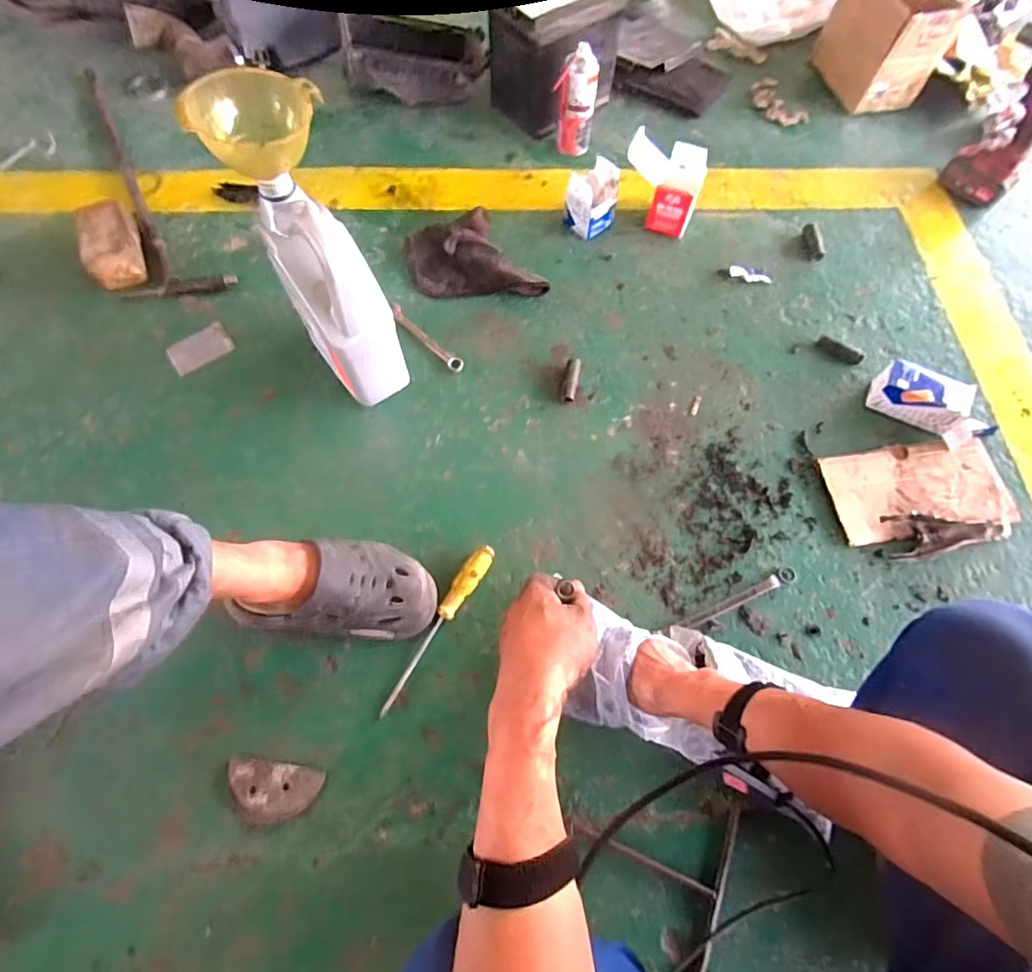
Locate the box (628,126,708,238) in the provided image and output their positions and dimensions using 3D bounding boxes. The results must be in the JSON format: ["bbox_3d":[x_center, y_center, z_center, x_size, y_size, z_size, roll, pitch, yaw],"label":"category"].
[{"bbox_3d":[0.269,-0.555,0.960,0.141,0.126,0.107,17,70,7],"label":"box"}]

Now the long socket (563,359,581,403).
[{"bbox_3d":[0.092,-0.174,0.860,0.021,0.022,0.081,11,69,4],"label":"long socket"}]

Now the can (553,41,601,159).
[{"bbox_3d":[0.114,-0.752,1.019,0.081,0.159,0.054,-7,69,-3],"label":"can"}]

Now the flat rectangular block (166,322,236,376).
[{"bbox_3d":[-0.540,-0.236,0.888,0.101,0.005,0.068,-36,77,-18],"label":"flat rectangular block"}]

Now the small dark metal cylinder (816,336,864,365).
[{"bbox_3d":[0.555,-0.231,0.891,0.081,0.019,0.024,27,71,10],"label":"small dark metal cylinder"}]

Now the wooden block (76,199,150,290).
[{"bbox_3d":[-0.720,-0.427,0.926,0.089,0.059,0.147,-25,71,-9],"label":"wooden block"}]

